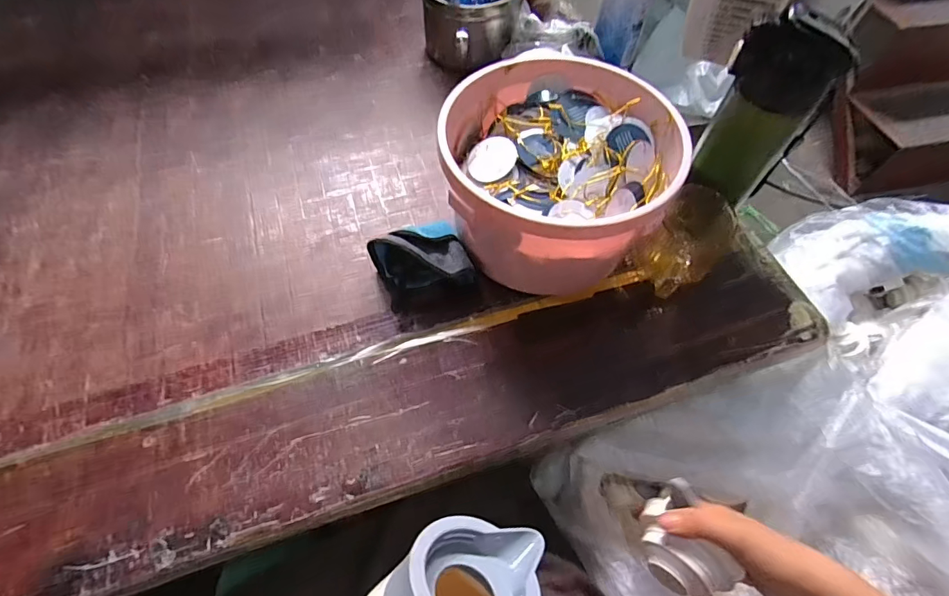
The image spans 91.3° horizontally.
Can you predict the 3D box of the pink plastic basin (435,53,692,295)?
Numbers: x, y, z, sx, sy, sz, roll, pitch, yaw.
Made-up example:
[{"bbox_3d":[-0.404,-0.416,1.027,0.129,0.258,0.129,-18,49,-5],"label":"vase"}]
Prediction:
[{"bbox_3d":[0.076,-0.118,0.473,0.206,0.138,0.204,1,60,-1],"label":"pink plastic basin"}]

